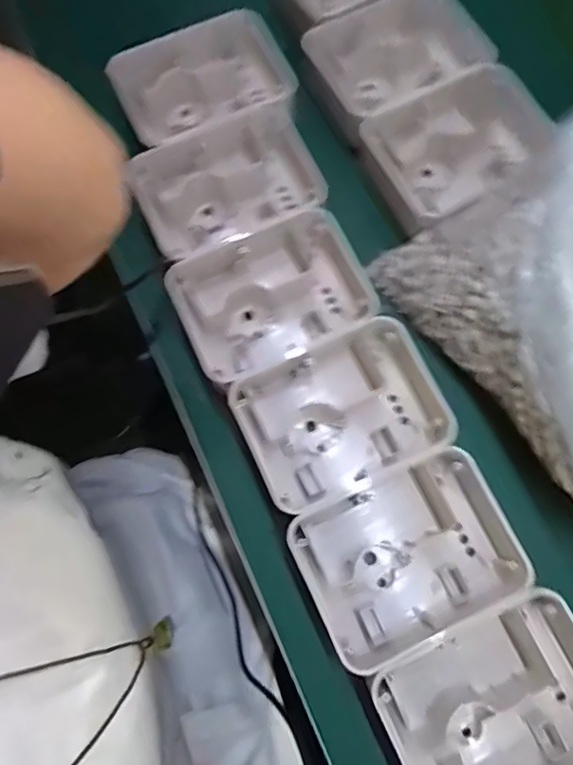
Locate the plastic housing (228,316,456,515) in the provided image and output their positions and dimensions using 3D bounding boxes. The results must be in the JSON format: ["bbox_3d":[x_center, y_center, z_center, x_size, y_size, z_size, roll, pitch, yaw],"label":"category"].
[{"bbox_3d":[0.039,0.021,0.368,0.137,0.036,0.099,-24,74,-6],"label":"plastic housing"}]

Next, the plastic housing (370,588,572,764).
[{"bbox_3d":[0.130,0.192,0.320,0.140,0.049,0.100,-24,74,-6],"label":"plastic housing"}]

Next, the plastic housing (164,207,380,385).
[{"bbox_3d":[-0.005,-0.060,0.394,0.140,0.046,0.095,-24,74,-6],"label":"plastic housing"}]

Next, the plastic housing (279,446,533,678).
[{"bbox_3d":[0.078,0.111,0.344,0.139,0.040,0.095,-24,74,-6],"label":"plastic housing"}]

